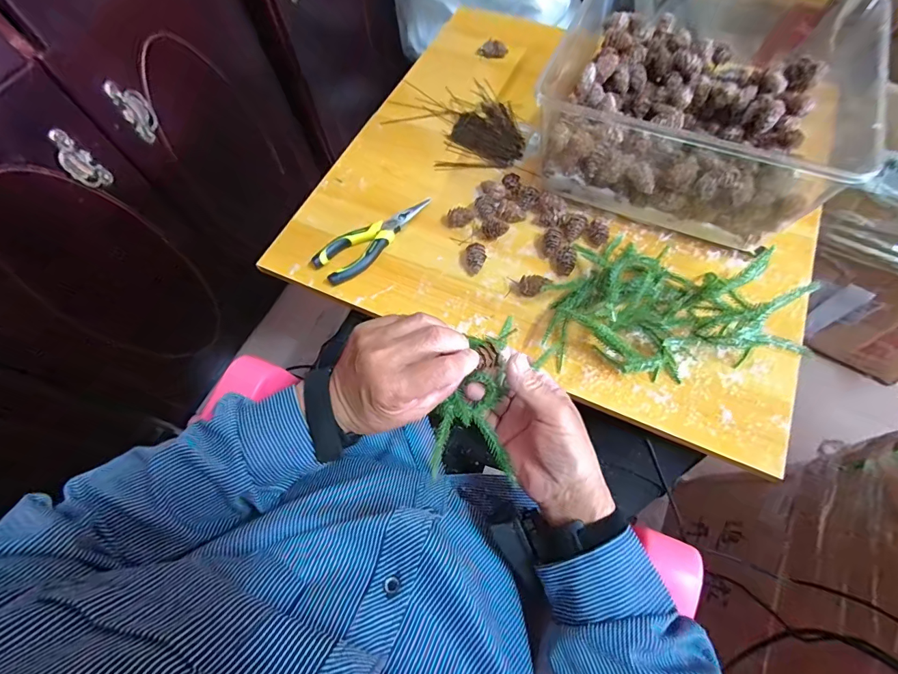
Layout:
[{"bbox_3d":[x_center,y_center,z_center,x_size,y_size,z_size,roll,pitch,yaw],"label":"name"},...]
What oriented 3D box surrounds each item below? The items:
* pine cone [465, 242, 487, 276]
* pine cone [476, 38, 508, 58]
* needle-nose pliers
[{"bbox_3d":[0.032,-0.090,0.486,0.022,0.021,0.034,1,64,4],"label":"pine cone"},{"bbox_3d":[0.069,-0.456,0.656,0.048,0.015,0.025,9,65,8],"label":"pine cone"},{"bbox_3d":[-0.089,-0.122,0.507,0.157,0.016,0.050,-38,68,-14],"label":"needle-nose pliers"}]

